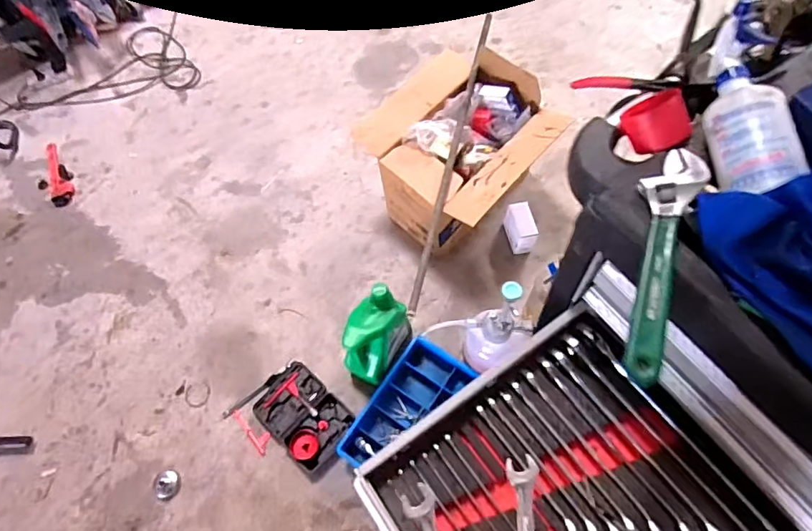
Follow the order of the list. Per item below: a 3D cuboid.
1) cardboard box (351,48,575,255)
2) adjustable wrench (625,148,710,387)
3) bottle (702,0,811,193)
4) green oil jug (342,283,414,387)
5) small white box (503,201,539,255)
[{"bbox_3d":[0.166,-0.330,1.592,0.472,0.329,0.483,37,72,21],"label":"cardboard box"},{"bbox_3d":[0.244,-0.012,0.507,0.054,0.018,0.253,19,67,15],"label":"adjustable wrench"},{"bbox_3d":[0.341,-0.162,0.522,0.058,0.074,0.193,-4,63,5],"label":"bottle"},{"bbox_3d":[-0.084,0.189,1.404,0.114,0.291,0.208,28,69,18],"label":"green oil jug"},{"bbox_3d":[0.363,-0.111,1.633,0.073,0.119,0.129,-12,66,-6],"label":"small white box"}]

